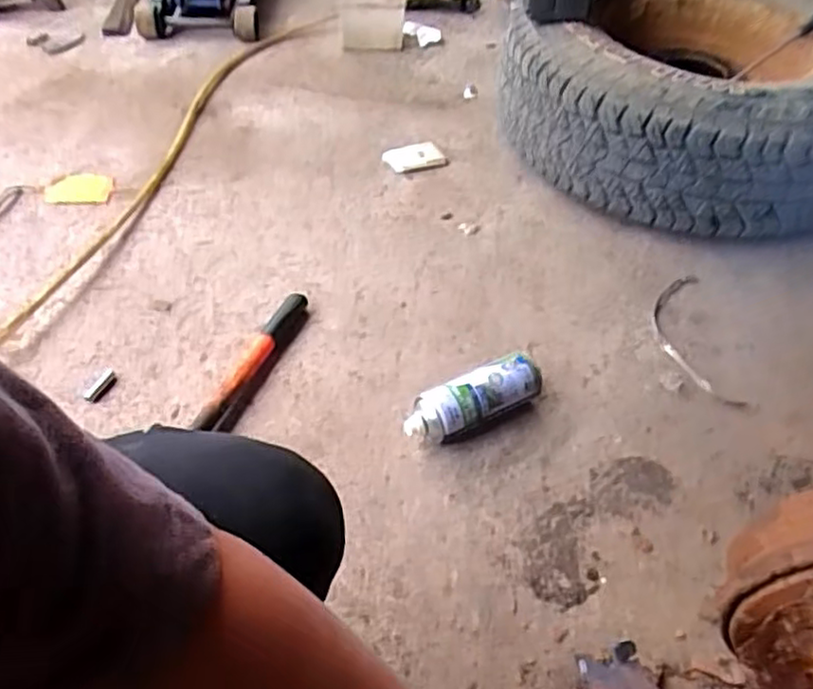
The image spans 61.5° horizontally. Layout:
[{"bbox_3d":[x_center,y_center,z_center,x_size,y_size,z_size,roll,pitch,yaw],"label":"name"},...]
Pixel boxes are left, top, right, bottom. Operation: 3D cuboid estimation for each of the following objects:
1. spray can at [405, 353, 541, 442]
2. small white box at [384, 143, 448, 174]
[{"bbox_3d":[0.087,0.074,0.874,0.186,0.071,0.058,-20,51,-19],"label":"spray can"},{"bbox_3d":[0.014,-0.359,1.308,0.116,0.019,0.070,-14,50,-15],"label":"small white box"}]

